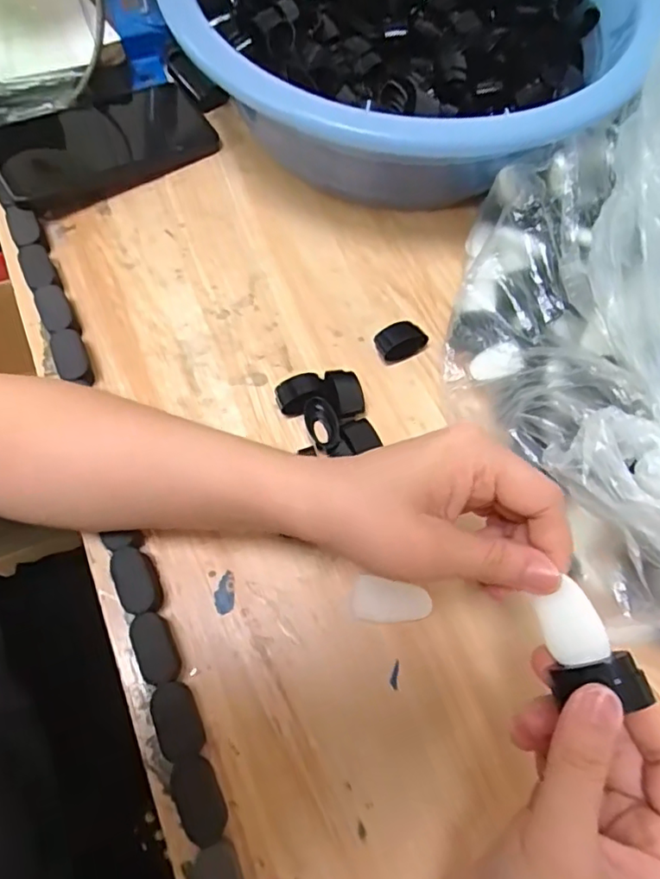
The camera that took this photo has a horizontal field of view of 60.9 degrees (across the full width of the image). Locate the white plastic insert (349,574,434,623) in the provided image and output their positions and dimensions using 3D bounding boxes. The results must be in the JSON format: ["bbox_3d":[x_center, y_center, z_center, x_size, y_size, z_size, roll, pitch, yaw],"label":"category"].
[{"bbox_3d":[0.035,0.093,0.319,0.044,0.004,0.024,9,69,0],"label":"white plastic insert"}]

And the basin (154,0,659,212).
[{"bbox_3d":[0.053,-0.324,0.419,0.323,0.104,0.334,0,68,1],"label":"basin"}]

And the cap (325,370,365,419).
[{"bbox_3d":[0.010,-0.029,0.366,0.023,0.014,0.032,-12,70,-7],"label":"cap"}]

